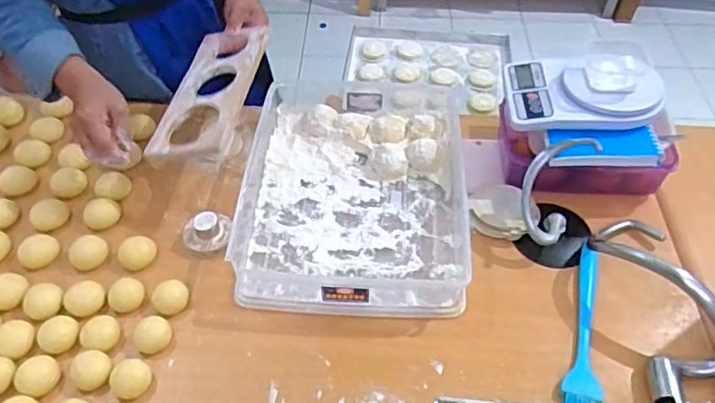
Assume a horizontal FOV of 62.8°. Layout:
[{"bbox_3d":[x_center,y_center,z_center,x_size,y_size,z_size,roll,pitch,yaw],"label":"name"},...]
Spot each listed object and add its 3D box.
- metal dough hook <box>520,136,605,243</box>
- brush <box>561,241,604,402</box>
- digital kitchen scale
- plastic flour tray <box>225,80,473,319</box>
[{"bbox_3d":[0.242,-0.018,0.723,0.079,0.136,0.048,13,24,11],"label":"metal dough hook"},{"bbox_3d":[0.266,0.140,0.678,0.039,0.010,0.224,14,51,11],"label":"brush"},{"bbox_3d":[0.295,-0.149,0.766,0.185,0.052,0.139,2,49,2],"label":"digital kitchen scale"},{"bbox_3d":[-0.001,-0.029,0.803,0.293,0.055,0.389,2,49,2],"label":"plastic flour tray"}]

